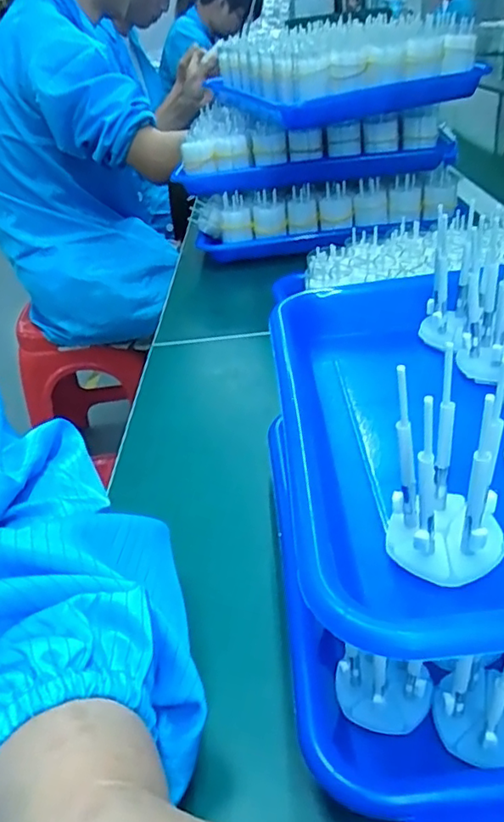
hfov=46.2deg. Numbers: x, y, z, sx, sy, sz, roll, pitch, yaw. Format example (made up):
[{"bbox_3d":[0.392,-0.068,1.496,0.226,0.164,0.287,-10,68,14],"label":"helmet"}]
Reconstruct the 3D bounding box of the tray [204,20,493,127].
[{"bbox_3d":[0.097,-0.411,0.709,0.227,0.077,0.316,-14,34,-11],"label":"tray"}]

